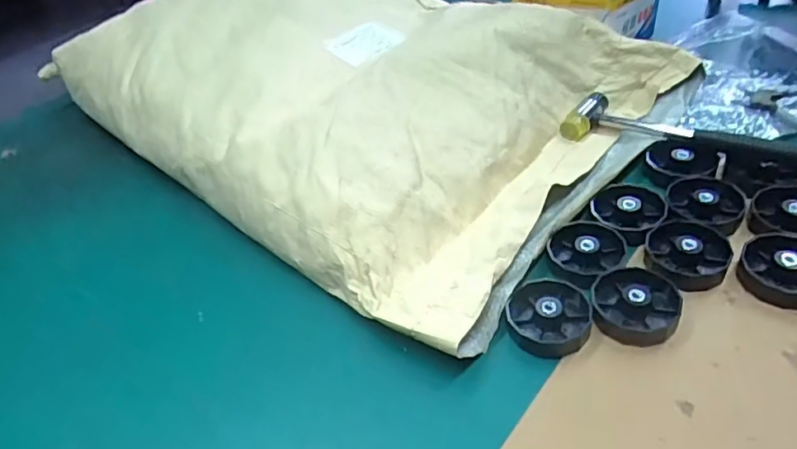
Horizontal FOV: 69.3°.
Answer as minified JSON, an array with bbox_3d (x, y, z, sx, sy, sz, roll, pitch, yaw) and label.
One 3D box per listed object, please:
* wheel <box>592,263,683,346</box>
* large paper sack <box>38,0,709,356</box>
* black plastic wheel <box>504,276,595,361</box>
[{"bbox_3d":[0.196,0.064,0.477,0.067,0.024,0.068,3,43,14],"label":"wheel"},{"bbox_3d":[-0.050,-0.184,0.718,0.649,0.149,0.479,27,53,34],"label":"large paper sack"},{"bbox_3d":[0.125,0.075,0.479,0.066,0.020,0.070,-6,42,5],"label":"black plastic wheel"}]

